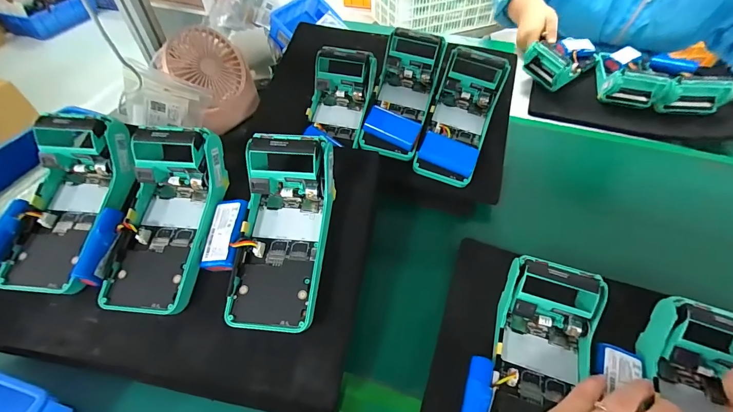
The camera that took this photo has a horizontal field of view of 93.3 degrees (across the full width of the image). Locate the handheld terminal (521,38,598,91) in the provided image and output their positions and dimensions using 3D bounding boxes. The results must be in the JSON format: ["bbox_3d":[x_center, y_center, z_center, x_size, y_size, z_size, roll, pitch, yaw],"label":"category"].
[{"bbox_3d":[0.357,-0.269,0.626,0.157,0.065,0.072,-32,57,-24],"label":"handheld terminal"}]

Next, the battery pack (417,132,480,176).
[{"bbox_3d":[0.099,-0.062,0.421,0.066,0.018,0.038,24,85,7],"label":"battery pack"}]

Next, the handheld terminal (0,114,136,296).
[{"bbox_3d":[-0.286,-0.003,0.335,0.092,0.059,0.169,5,74,5],"label":"handheld terminal"}]

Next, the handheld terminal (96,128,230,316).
[{"bbox_3d":[-0.187,0.012,0.325,0.079,0.053,0.166,6,78,5],"label":"handheld terminal"}]

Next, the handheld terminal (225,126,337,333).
[{"bbox_3d":[-0.076,0.023,0.317,0.077,0.062,0.169,4,76,4],"label":"handheld terminal"}]

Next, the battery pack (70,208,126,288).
[{"bbox_3d":[-0.238,0.034,0.310,0.022,0.025,0.069,5,67,4],"label":"battery pack"}]

